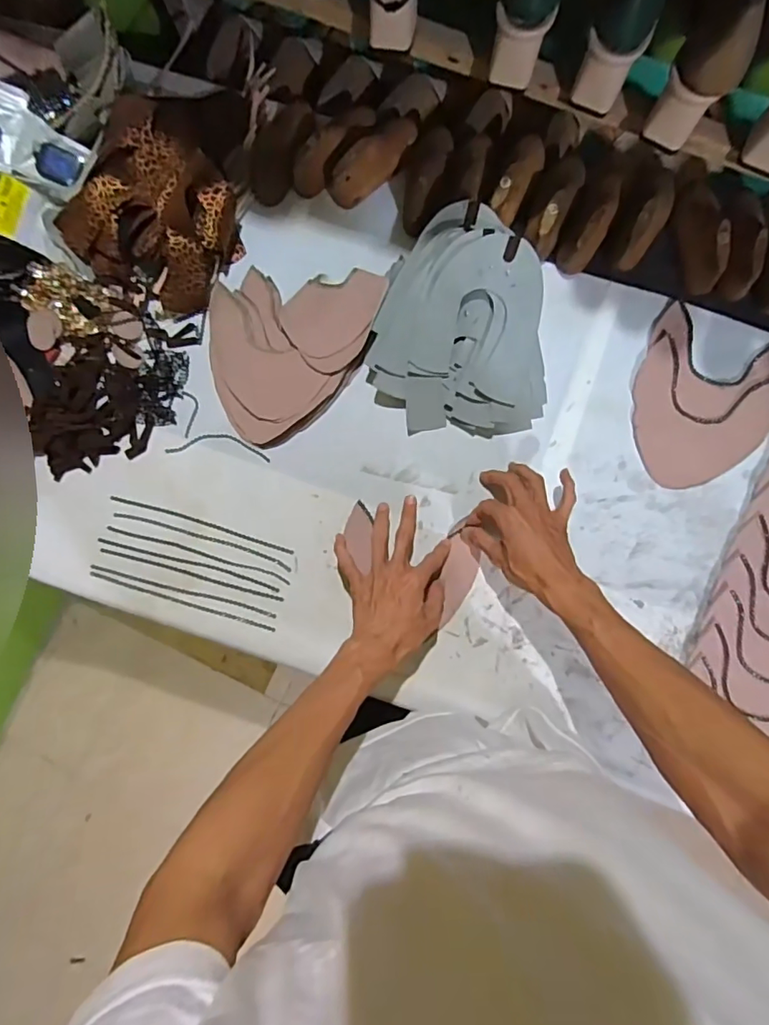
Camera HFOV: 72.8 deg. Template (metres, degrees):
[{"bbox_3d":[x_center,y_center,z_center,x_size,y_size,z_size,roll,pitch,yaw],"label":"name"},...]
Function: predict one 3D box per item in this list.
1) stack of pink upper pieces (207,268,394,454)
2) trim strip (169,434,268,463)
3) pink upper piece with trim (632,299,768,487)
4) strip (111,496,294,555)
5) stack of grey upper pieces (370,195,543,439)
[{"bbox_3d":[-0.114,-0.193,0.645,0.206,0.032,0.208,4,86,4],"label":"stack of pink upper pieces"},{"bbox_3d":[-0.208,-0.084,0.655,0.132,0.004,0.029,6,86,4],"label":"trim strip"},{"bbox_3d":[0.386,-0.132,0.633,0.167,0.006,0.204,20,88,5],"label":"pink upper piece with trim"},{"bbox_3d":[-0.226,0.014,0.647,0.237,0.007,0.009,17,87,4],"label":"strip"},{"bbox_3d":[0.079,-0.219,0.608,0.202,0.091,0.251,-9,85,2],"label":"stack of grey upper pieces"}]

